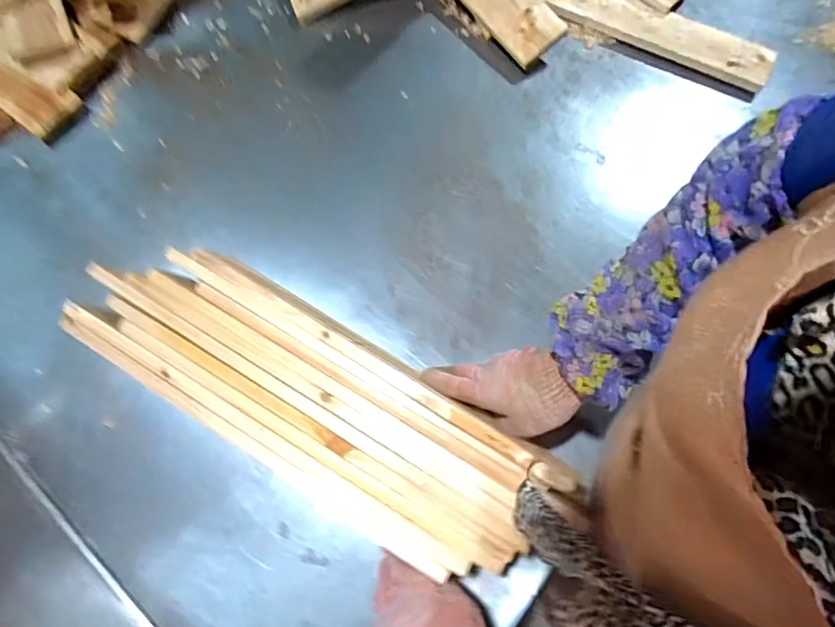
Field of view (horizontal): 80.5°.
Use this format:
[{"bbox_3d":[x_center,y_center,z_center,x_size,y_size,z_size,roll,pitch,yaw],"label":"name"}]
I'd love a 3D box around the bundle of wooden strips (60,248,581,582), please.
[{"bbox_3d":[-0.116,0.079,0.502,0.507,0.038,0.160,28,73,9],"label":"bundle of wooden strips"}]

